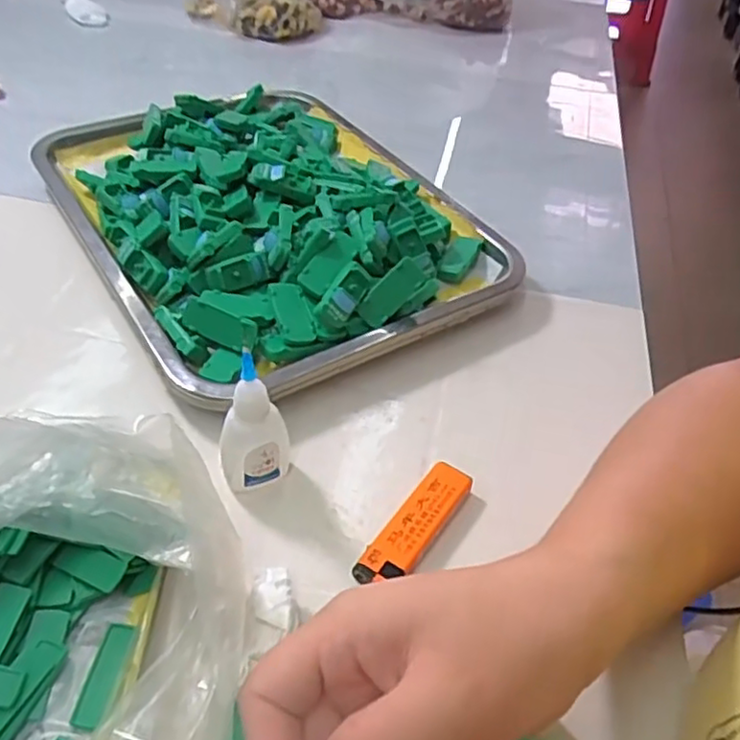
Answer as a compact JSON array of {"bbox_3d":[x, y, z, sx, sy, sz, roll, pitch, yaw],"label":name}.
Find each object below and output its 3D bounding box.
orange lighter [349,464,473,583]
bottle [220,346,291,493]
[{"bbox_3d":[0.023,0.080,0.338,0.024,0.015,0.079,31,48,20],"label":"orange lighter"},{"bbox_3d":[-0.057,0.027,0.332,0.034,0.087,0.023,-1,46,-11],"label":"bottle"}]

